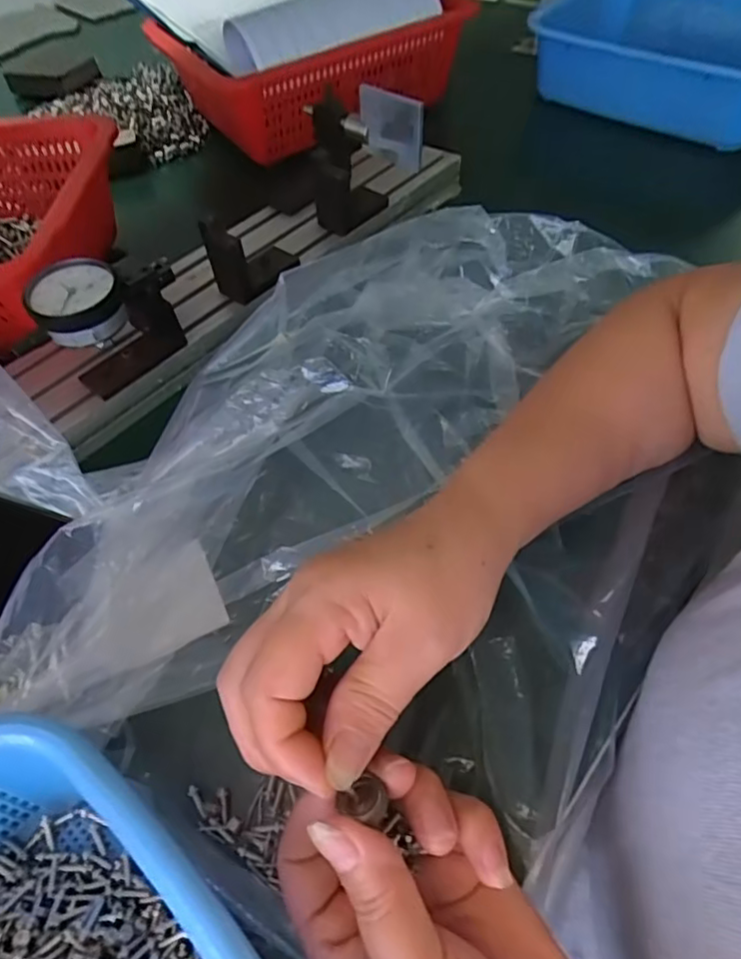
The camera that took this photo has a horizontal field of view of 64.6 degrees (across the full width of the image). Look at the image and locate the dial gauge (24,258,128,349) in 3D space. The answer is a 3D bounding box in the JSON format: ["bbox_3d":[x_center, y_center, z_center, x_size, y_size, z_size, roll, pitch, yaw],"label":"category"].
[{"bbox_3d":[-0.178,-0.108,0.357,0.053,0.032,0.051,-27,58,-16],"label":"dial gauge"}]

